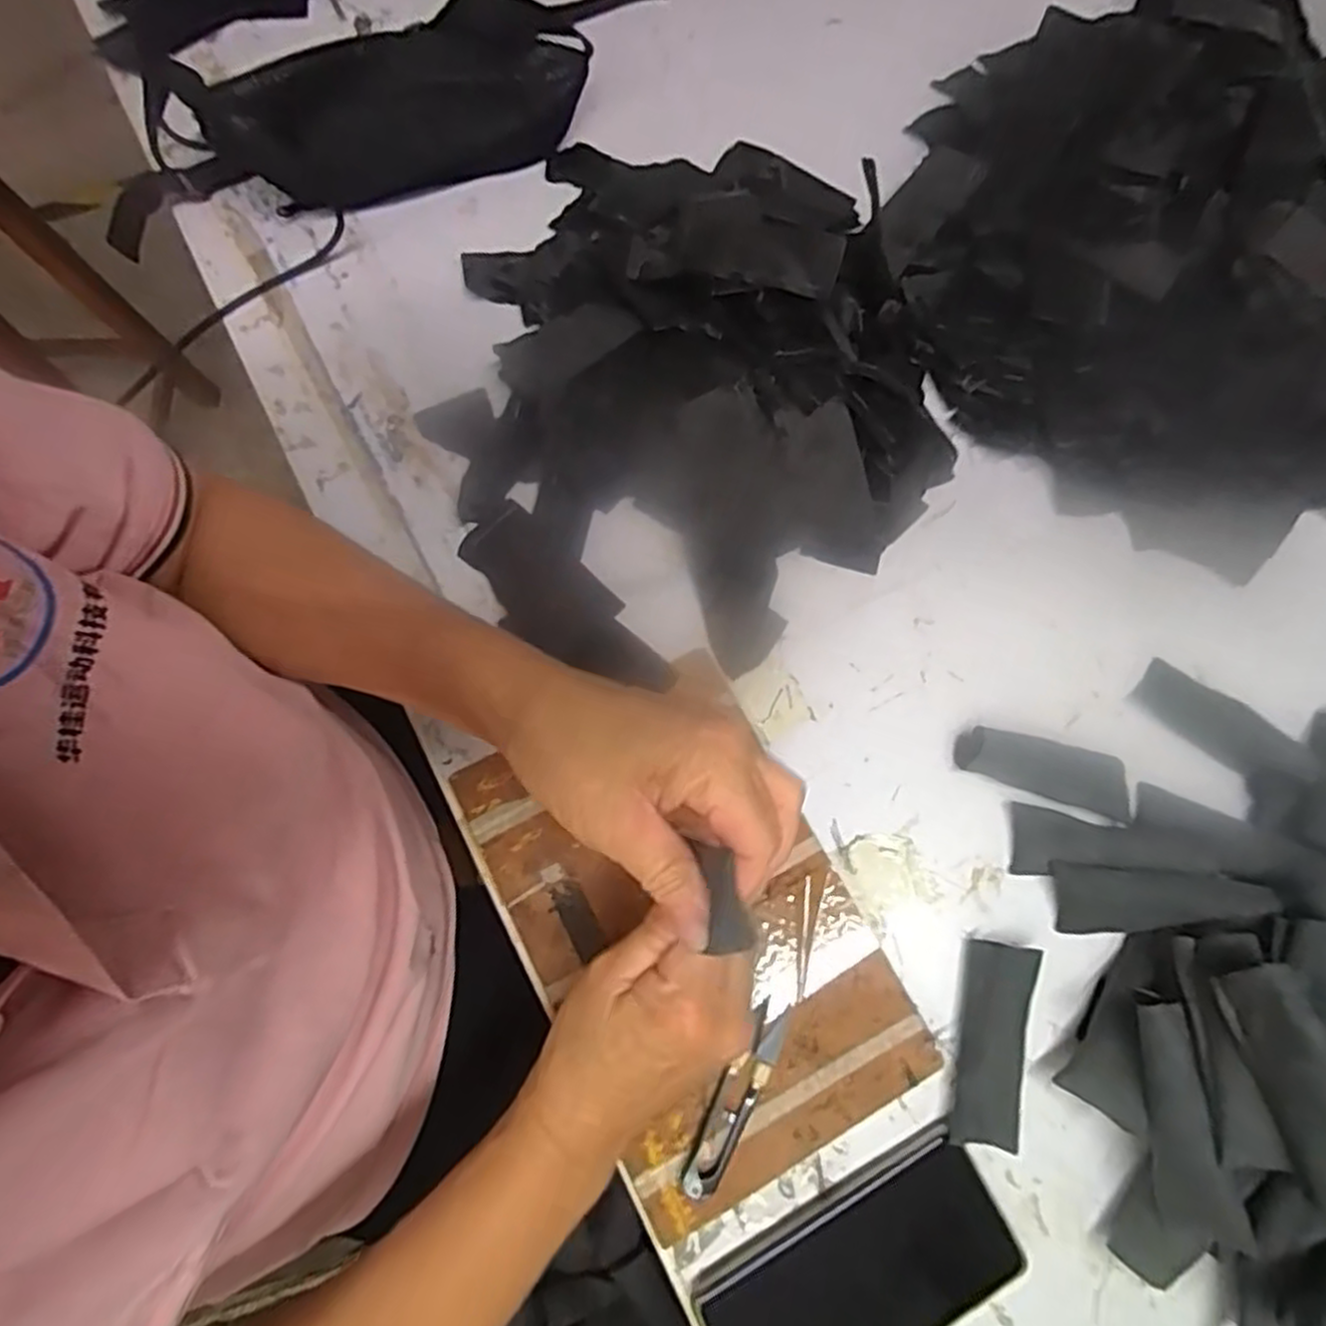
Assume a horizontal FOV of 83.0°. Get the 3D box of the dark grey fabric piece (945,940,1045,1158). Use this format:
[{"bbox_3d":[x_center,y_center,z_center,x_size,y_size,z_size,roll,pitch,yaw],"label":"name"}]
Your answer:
[{"bbox_3d":[0.183,0.210,0.413,0.035,0.024,0.103,13,70,2],"label":"dark grey fabric piece"}]

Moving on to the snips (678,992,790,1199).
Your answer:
[{"bbox_3d":[0.040,0.230,0.395,0.020,0.010,0.100,29,72,7],"label":"snips"}]

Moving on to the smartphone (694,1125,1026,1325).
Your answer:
[{"bbox_3d":[0.100,0.309,0.374,0.155,0.017,0.075,-26,74,-11],"label":"smartphone"}]

